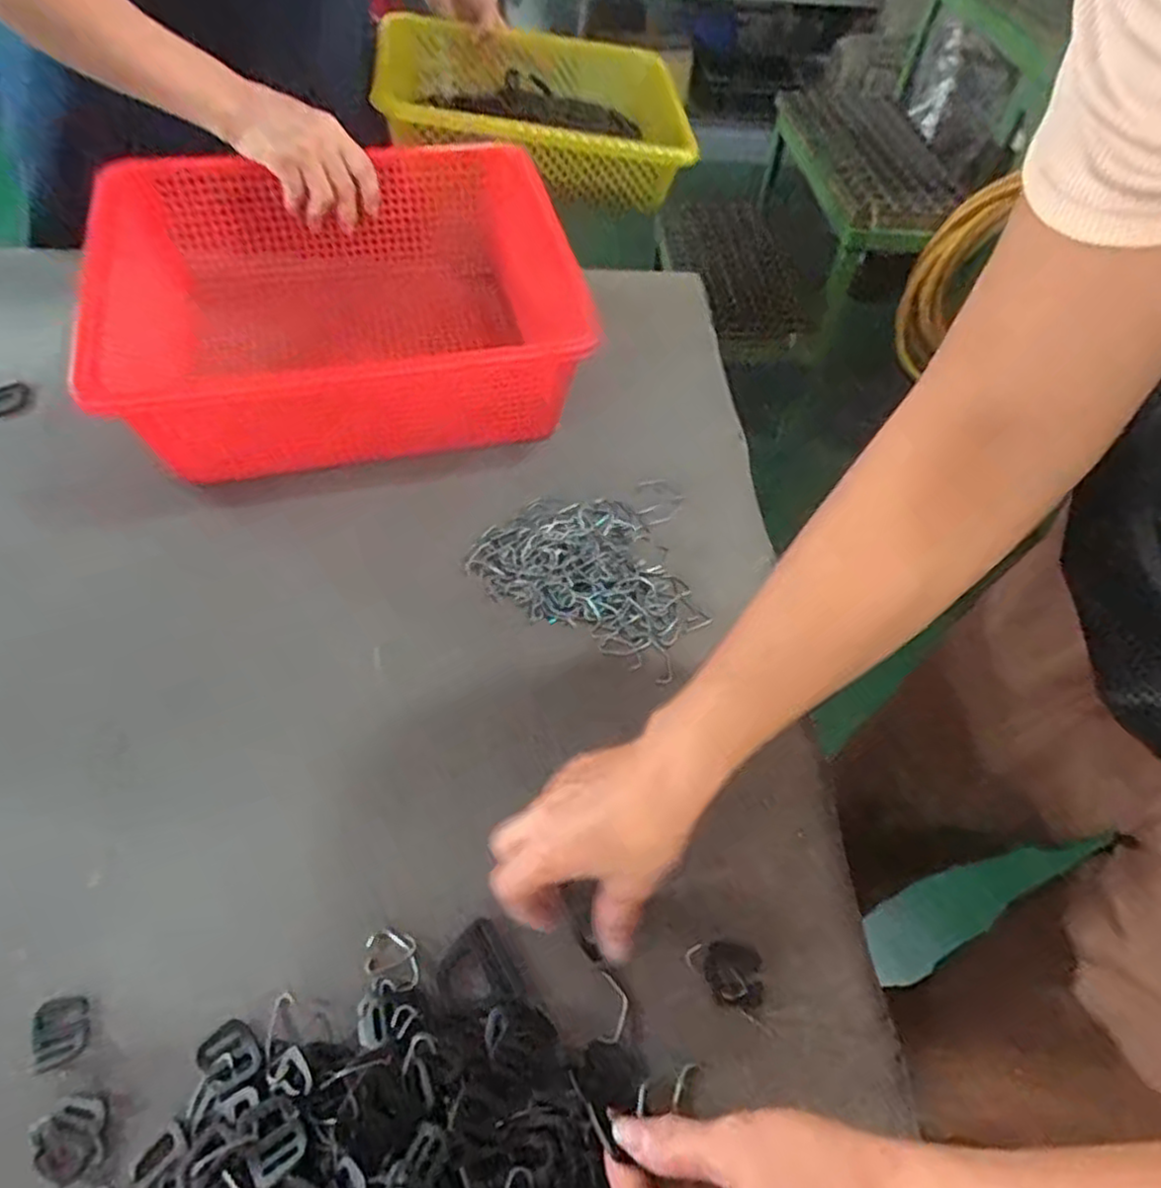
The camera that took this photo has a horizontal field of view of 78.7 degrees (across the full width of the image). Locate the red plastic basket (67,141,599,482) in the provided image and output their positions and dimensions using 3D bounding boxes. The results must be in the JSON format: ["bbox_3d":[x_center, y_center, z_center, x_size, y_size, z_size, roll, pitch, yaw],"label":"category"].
[{"bbox_3d":[-0.205,-0.243,0.621,0.368,0.160,0.298,-16,54,-15],"label":"red plastic basket"}]

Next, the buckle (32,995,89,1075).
[{"bbox_3d":[-0.263,0.221,0.358,0.026,0.006,0.031,-20,56,-18],"label":"buckle"}]

